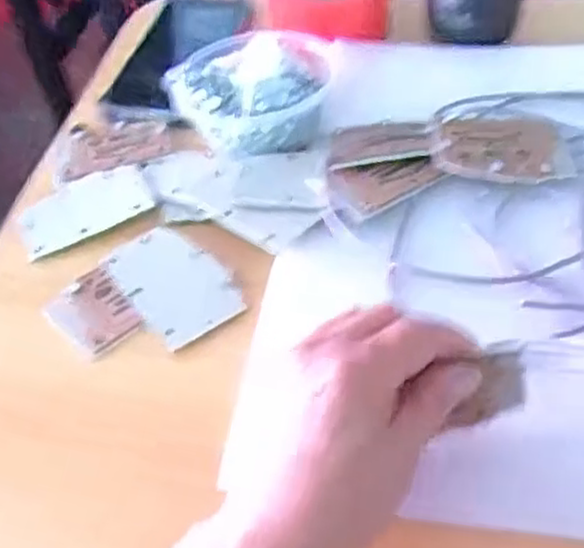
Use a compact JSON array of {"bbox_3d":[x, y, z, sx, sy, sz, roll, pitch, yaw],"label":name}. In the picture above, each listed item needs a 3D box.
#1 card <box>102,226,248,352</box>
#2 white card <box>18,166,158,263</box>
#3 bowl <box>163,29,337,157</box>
[{"bbox_3d":[-0.070,0.005,0.442,0.053,0.004,0.089,-34,52,-17],"label":"card"},{"bbox_3d":[-0.136,-0.043,0.494,0.086,0.009,0.053,-26,52,-16],"label":"white card"},{"bbox_3d":[-0.026,-0.127,0.504,0.107,0.049,0.088,-1,49,5],"label":"bowl"}]

